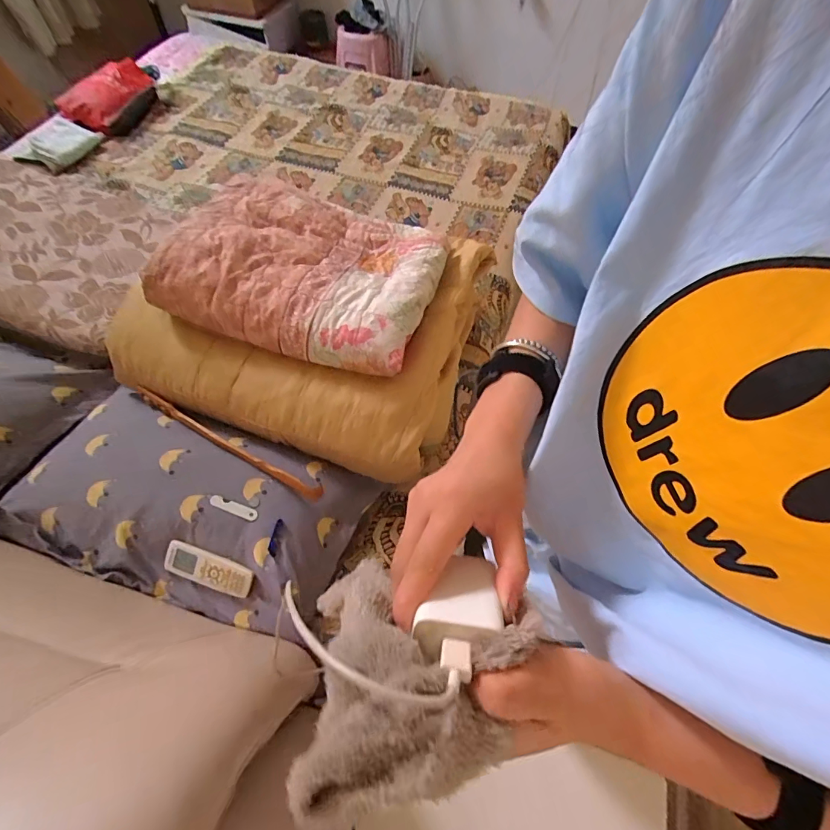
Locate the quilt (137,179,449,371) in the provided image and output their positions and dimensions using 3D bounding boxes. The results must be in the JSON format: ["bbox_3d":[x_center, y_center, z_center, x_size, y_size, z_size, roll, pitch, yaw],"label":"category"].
[{"bbox_3d":[-0.208,-0.309,0.856,0.493,0.104,0.398,14,60,6],"label":"quilt"}]

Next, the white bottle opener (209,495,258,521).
[{"bbox_3d":[-0.322,0.165,0.753,0.090,0.005,0.020,18,61,8],"label":"white bottle opener"}]

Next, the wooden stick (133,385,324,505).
[{"bbox_3d":[-0.374,0.051,0.822,0.446,0.032,0.027,26,62,12],"label":"wooden stick"}]

